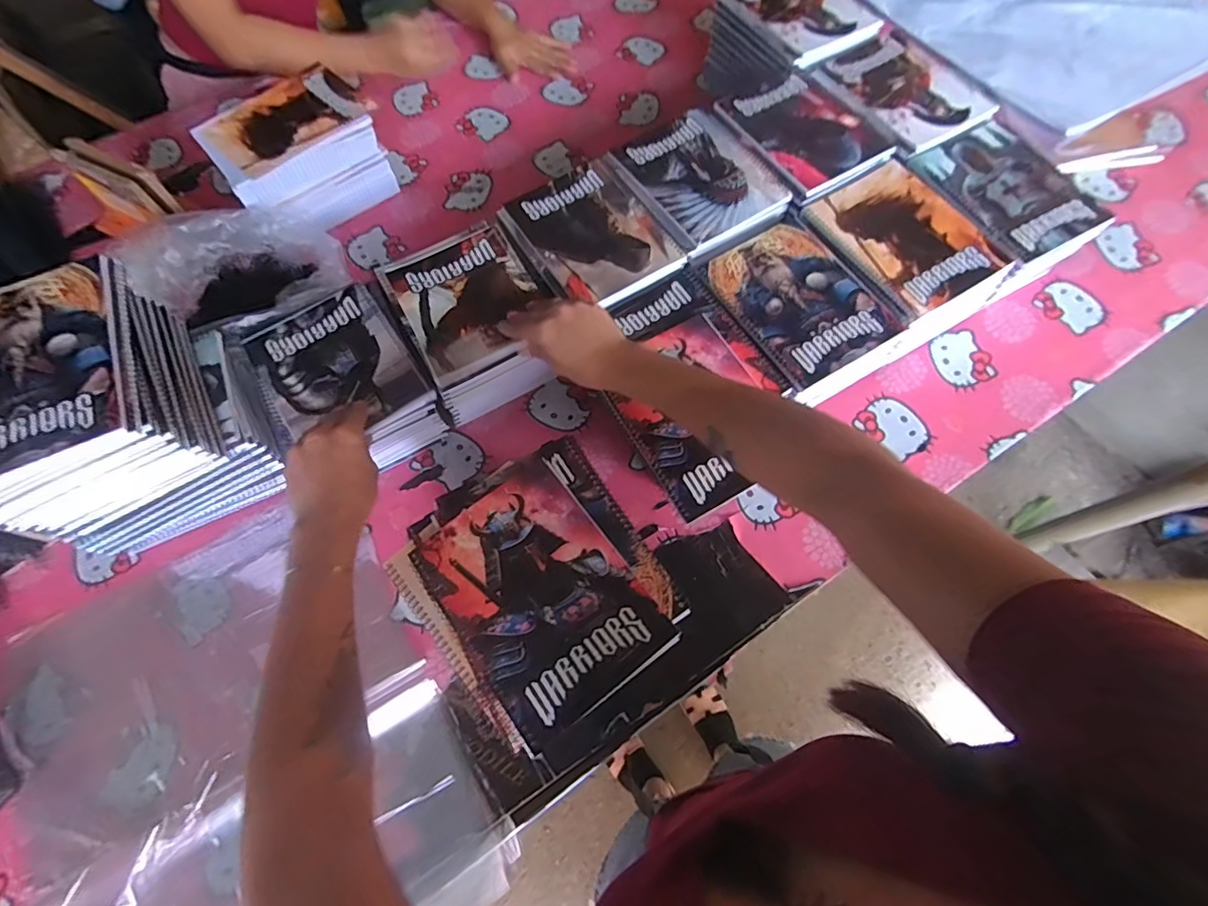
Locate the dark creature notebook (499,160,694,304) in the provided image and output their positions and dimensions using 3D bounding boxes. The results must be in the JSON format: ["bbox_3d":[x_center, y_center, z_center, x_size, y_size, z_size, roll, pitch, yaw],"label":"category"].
[{"bbox_3d":[-0.018,-0.268,0.645,0.152,0.011,0.203,-31,69,-11],"label":"dark creature notebook"}]

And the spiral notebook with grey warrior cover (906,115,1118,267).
[{"bbox_3d":[0.493,-0.325,0.651,0.147,0.019,0.189,-28,69,-10],"label":"spiral notebook with grey warrior cover"}]

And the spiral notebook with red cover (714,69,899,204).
[{"bbox_3d":[0.260,-0.427,0.699,0.161,0.013,0.202,-31,70,-11],"label":"spiral notebook with red cover"}]

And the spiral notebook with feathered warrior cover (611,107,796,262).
[{"bbox_3d":[0.123,-0.349,0.672,0.160,0.011,0.207,-28,69,-10],"label":"spiral notebook with feathered warrior cover"}]

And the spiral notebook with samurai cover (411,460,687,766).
[{"bbox_3d":[-0.054,0.118,0.447,0.144,0.008,0.195,-36,70,-12],"label":"spiral notebook with samurai cover"}]

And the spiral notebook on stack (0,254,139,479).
[{"bbox_3d":[-0.490,-0.075,0.454,0.147,0.012,0.201,-25,69,-8],"label":"spiral notebook on stack"}]

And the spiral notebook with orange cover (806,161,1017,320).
[{"bbox_3d":[0.355,-0.259,0.629,0.154,0.012,0.194,-29,69,-10],"label":"spiral notebook with orange cover"}]

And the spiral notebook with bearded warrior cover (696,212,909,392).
[{"bbox_3d":[0.219,-0.177,0.604,0.157,0.008,0.193,-30,69,-11],"label":"spiral notebook with bearded warrior cover"}]

